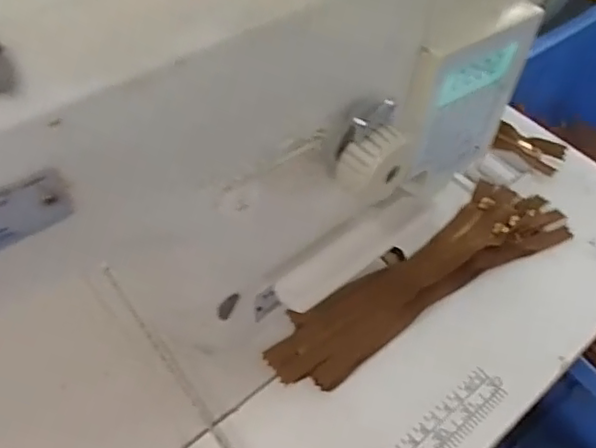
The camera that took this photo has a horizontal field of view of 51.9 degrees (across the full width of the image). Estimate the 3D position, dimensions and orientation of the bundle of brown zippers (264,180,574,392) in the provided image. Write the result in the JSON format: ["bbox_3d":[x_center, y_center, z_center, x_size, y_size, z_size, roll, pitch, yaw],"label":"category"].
[{"bbox_3d":[0.084,0.035,0.411,0.231,0.019,0.061,-29,59,-24],"label":"bundle of brown zippers"}]

